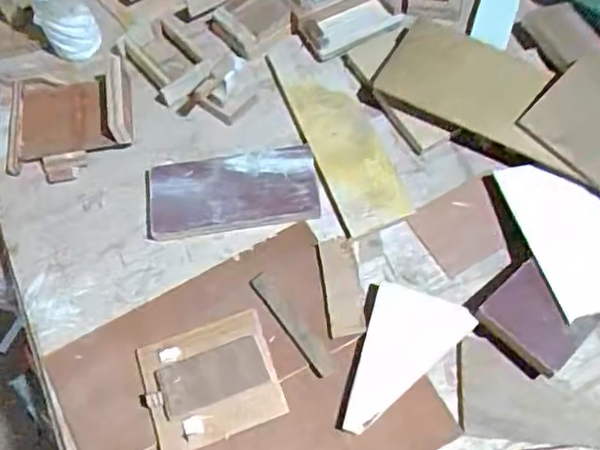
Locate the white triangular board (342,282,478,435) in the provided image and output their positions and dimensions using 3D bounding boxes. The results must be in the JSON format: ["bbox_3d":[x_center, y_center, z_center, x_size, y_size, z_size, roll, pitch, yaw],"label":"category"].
[{"bbox_3d":[0.109,0.136,0.595,0.097,0.019,0.149,14,64,11],"label":"white triangular board"}]

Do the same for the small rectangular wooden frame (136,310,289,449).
[{"bbox_3d":[-0.090,0.155,0.605,0.128,0.016,0.111,-19,63,-6],"label":"small rectangular wooden frame"}]

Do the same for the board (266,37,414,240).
[{"bbox_3d":[0.042,-0.116,0.736,0.082,0.021,0.276,-21,63,-7],"label":"board"}]

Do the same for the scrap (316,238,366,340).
[{"bbox_3d":[0.043,0.064,0.642,0.039,0.006,0.111,-7,62,0],"label":"scrap"}]

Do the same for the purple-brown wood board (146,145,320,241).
[{"bbox_3d":[-0.079,-0.036,0.706,0.195,0.027,0.093,-6,62,1],"label":"purple-brown wood board"}]

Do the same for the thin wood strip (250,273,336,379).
[{"bbox_3d":[-0.009,0.102,0.631,0.024,0.014,0.128,-33,65,-13],"label":"thin wood strip"}]

